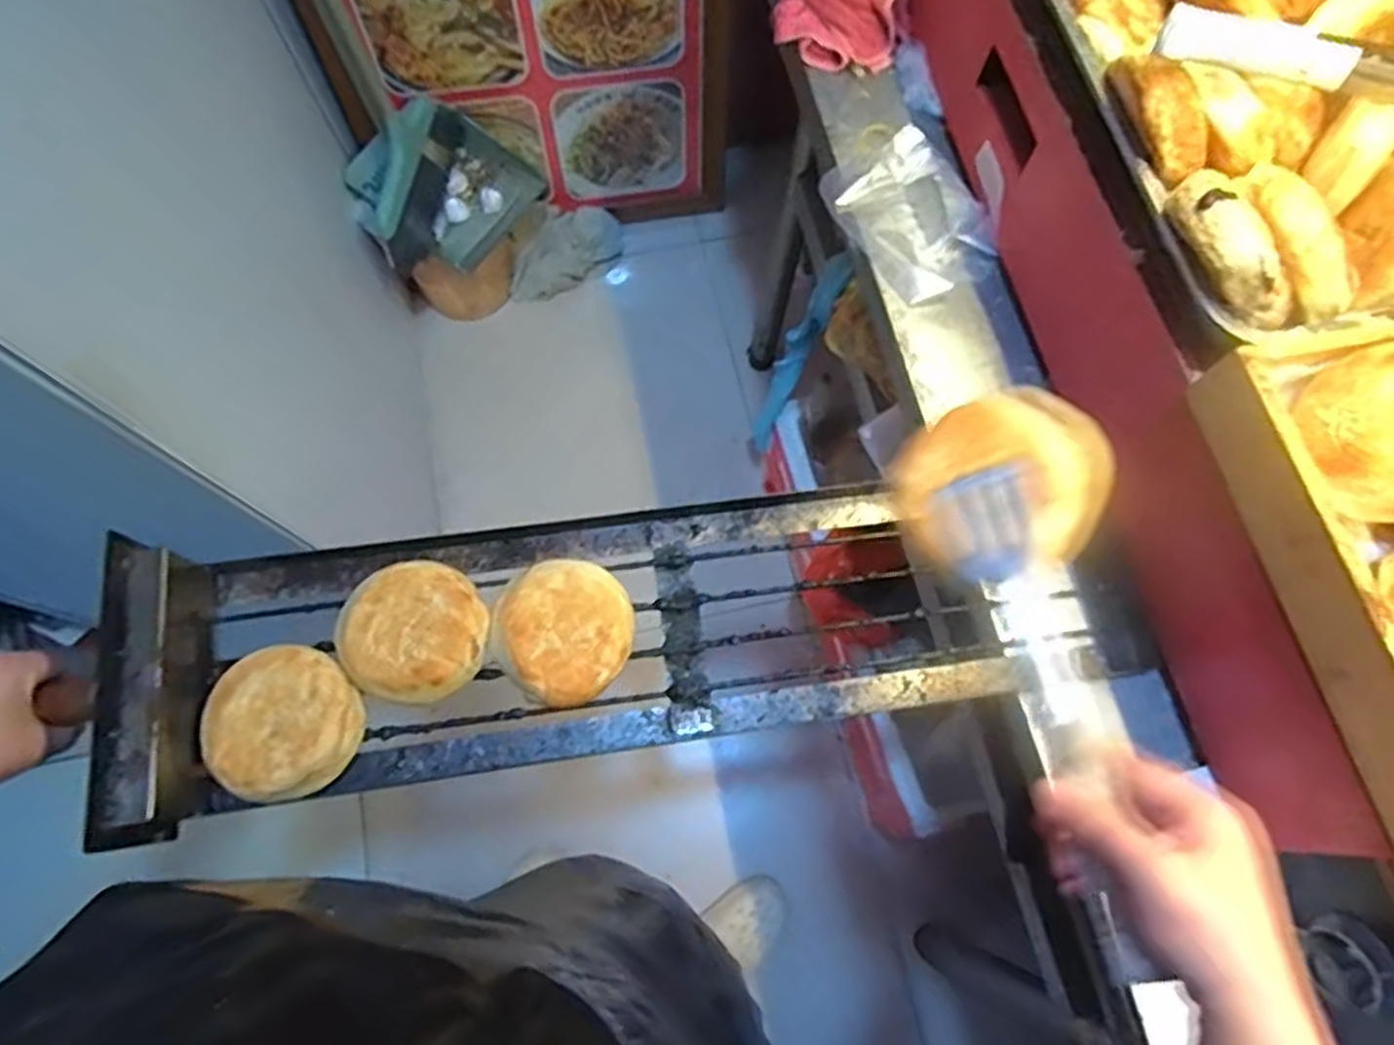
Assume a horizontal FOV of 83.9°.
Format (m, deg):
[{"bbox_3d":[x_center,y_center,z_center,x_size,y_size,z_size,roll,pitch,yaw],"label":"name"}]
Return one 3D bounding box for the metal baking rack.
[{"bbox_3d":[-0.081,0.084,0.573,0.610,0.074,0.186,-4,69,-10],"label":"metal baking rack"}]

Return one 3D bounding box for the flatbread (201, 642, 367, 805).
[{"bbox_3d":[-0.277,0.134,0.517,0.095,0.029,0.095,-41,75,-15],"label":"flatbread"}]

